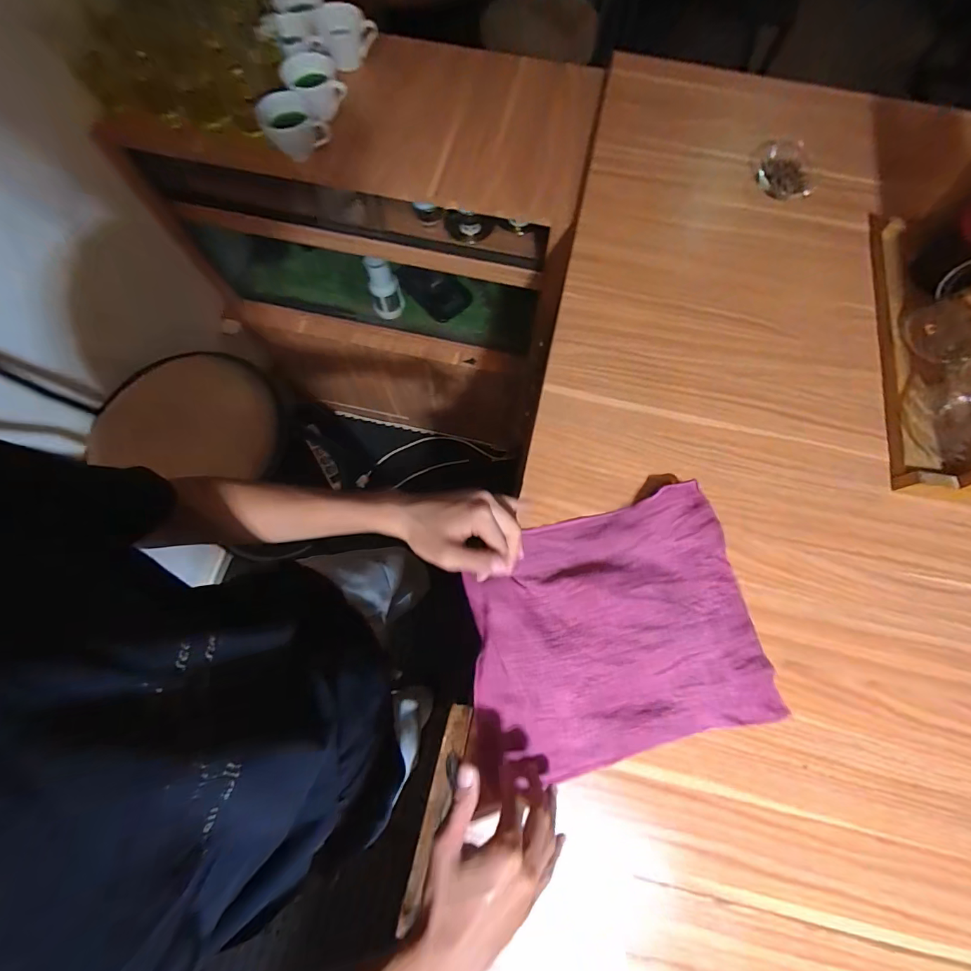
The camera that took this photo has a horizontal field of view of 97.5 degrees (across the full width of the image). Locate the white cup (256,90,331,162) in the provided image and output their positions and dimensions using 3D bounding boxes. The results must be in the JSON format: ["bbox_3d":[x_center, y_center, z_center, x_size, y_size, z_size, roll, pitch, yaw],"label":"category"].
[{"bbox_3d":[-0.326,-0.610,0.739,0.103,0.083,0.090,-25,75,-8],"label":"white cup"}]

